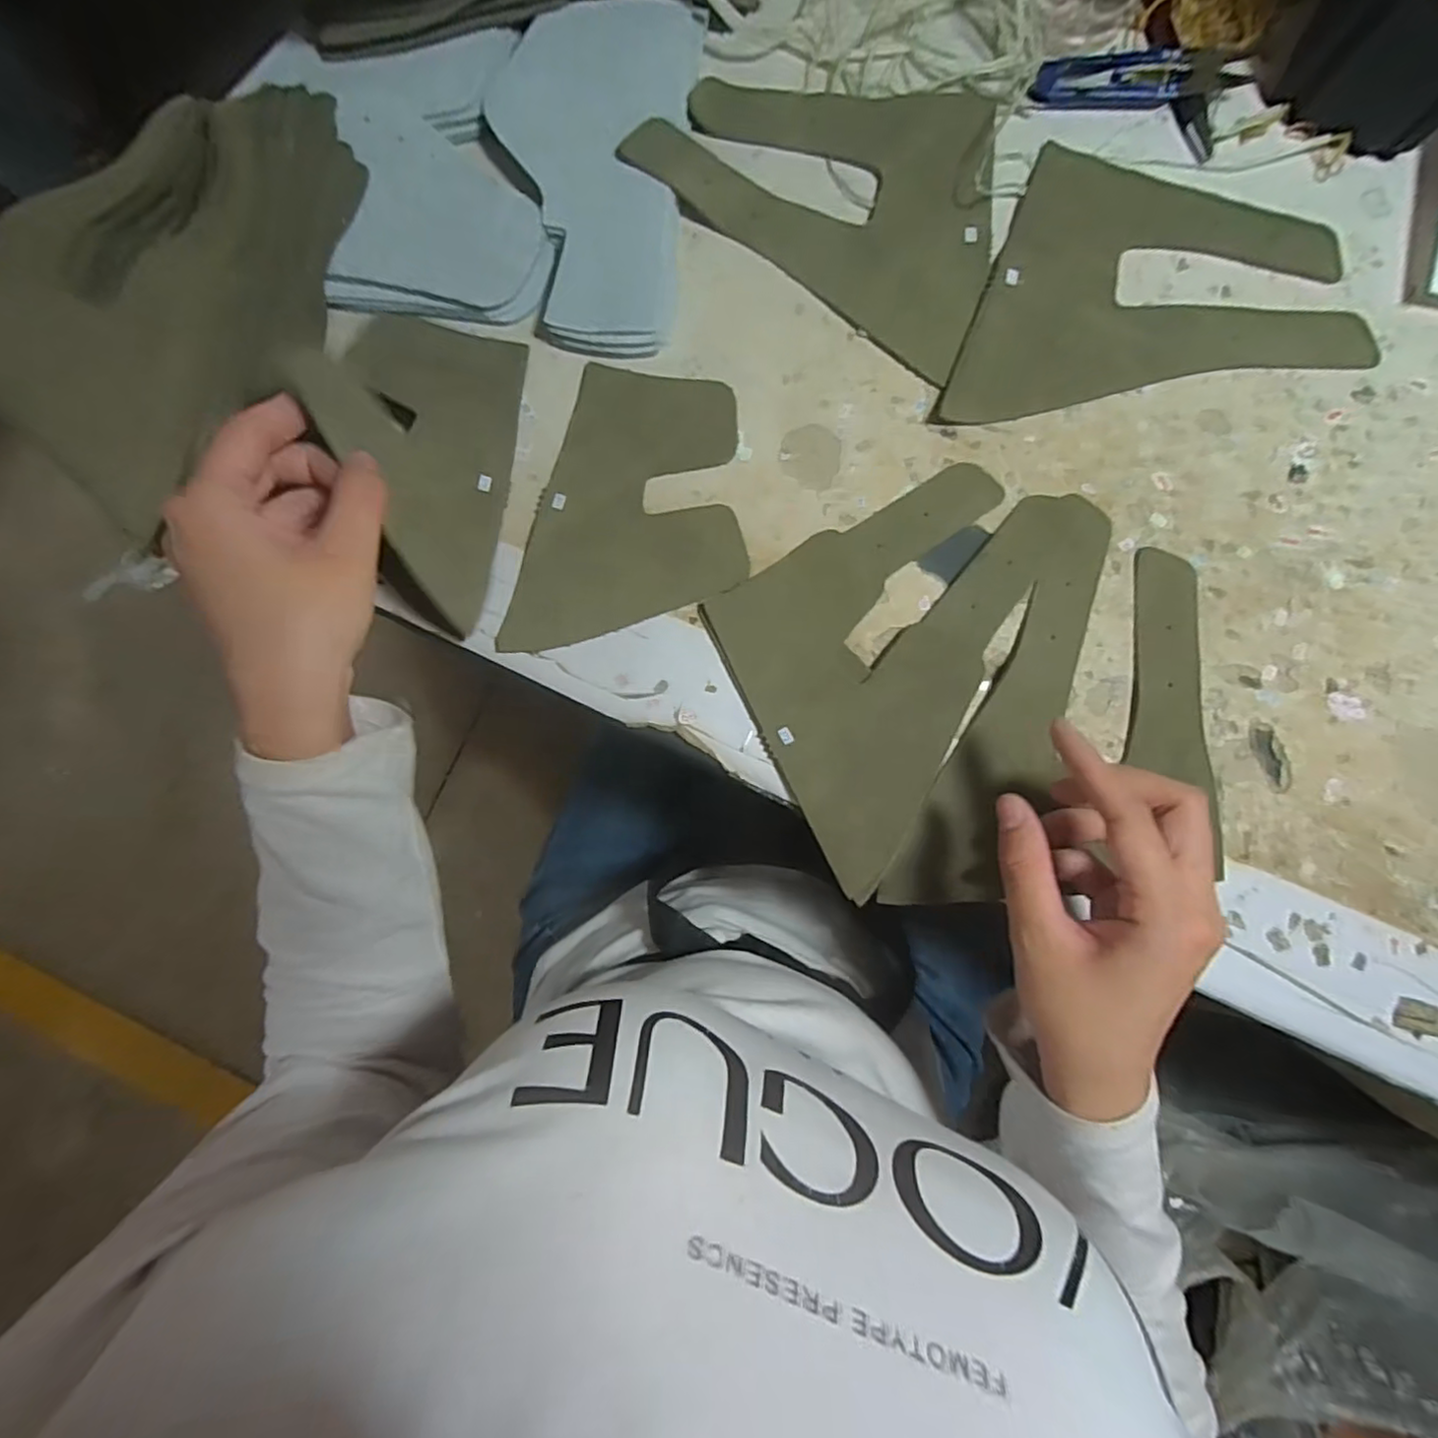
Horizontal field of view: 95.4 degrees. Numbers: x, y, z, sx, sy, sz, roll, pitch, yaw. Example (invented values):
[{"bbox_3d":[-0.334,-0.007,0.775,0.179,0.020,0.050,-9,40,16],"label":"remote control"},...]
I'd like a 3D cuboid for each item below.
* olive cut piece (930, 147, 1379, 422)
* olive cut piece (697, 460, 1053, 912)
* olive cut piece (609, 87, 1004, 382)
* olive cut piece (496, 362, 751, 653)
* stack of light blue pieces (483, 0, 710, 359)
[{"bbox_3d":[0.215,-0.216,0.325,0.200,0.006,0.134,0,86,1],"label":"olive cut piece"},{"bbox_3d":[0.066,-0.039,0.318,0.125,0.004,0.200,29,85,5],"label":"olive cut piece"},{"bbox_3d":[0.070,-0.278,0.331,0.186,0.016,0.129,36,88,3],"label":"olive cut piece"},{"bbox_3d":[-0.039,-0.100,0.328,0.106,0.005,0.148,13,87,2],"label":"olive cut piece"},{"bbox_3d":[-0.066,-0.274,0.332,0.098,0.019,0.174,5,86,2],"label":"stack of light blue pieces"}]

